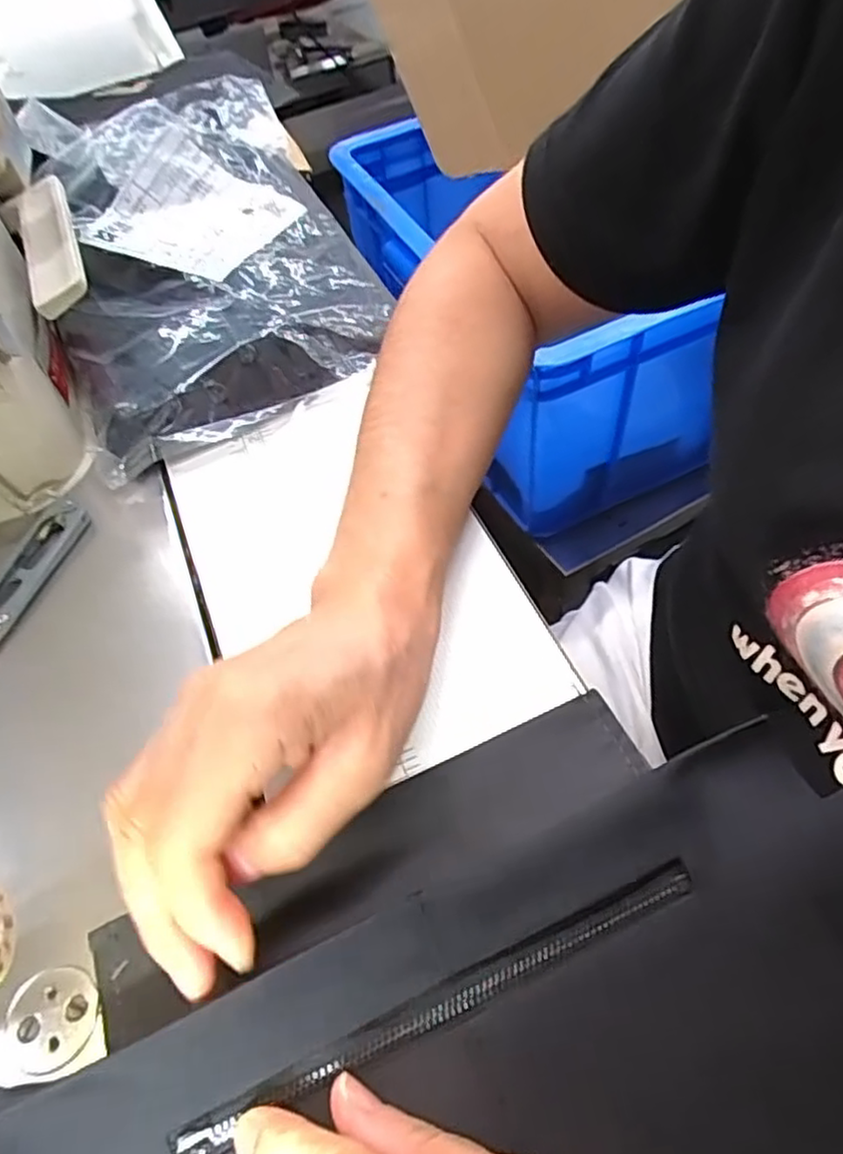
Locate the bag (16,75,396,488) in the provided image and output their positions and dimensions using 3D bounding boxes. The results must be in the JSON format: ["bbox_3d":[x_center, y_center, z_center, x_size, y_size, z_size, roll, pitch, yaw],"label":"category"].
[{"bbox_3d":[-0.111,-0.172,0.373,0.172,0.046,0.214,-22,70,-16],"label":"bag"}]

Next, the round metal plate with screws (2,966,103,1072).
[{"bbox_3d":[-0.109,0.130,0.204,0.027,0.004,0.025,-3,55,4],"label":"round metal plate with screws"}]

